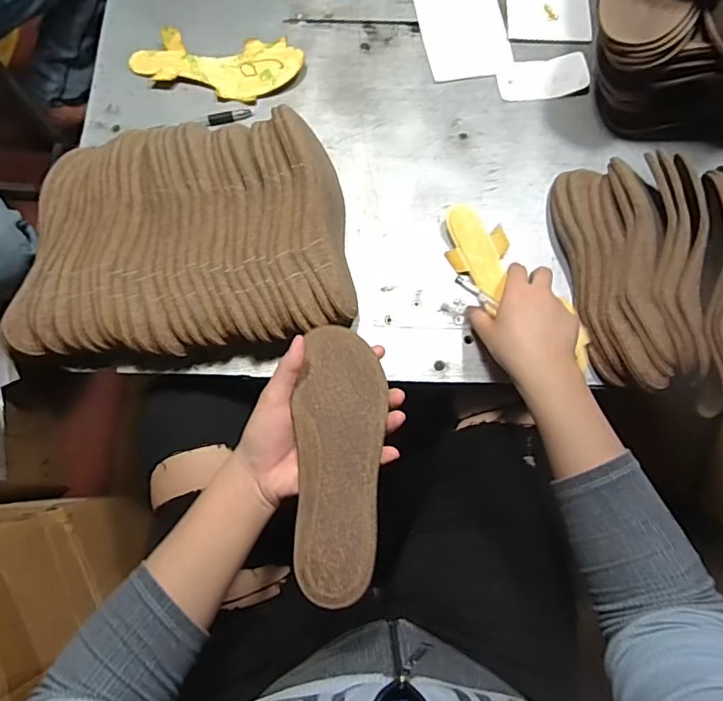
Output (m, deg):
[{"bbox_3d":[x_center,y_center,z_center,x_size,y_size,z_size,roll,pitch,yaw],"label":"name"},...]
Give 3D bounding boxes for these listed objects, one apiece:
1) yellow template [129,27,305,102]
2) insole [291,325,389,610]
[{"bbox_3d":[-0.172,-0.340,0.614,0.201,0.020,0.080,2,77,2],"label":"yellow template"},{"bbox_3d":[-0.019,0.081,0.422,0.070,0.021,0.223,3,67,3],"label":"insole"}]

